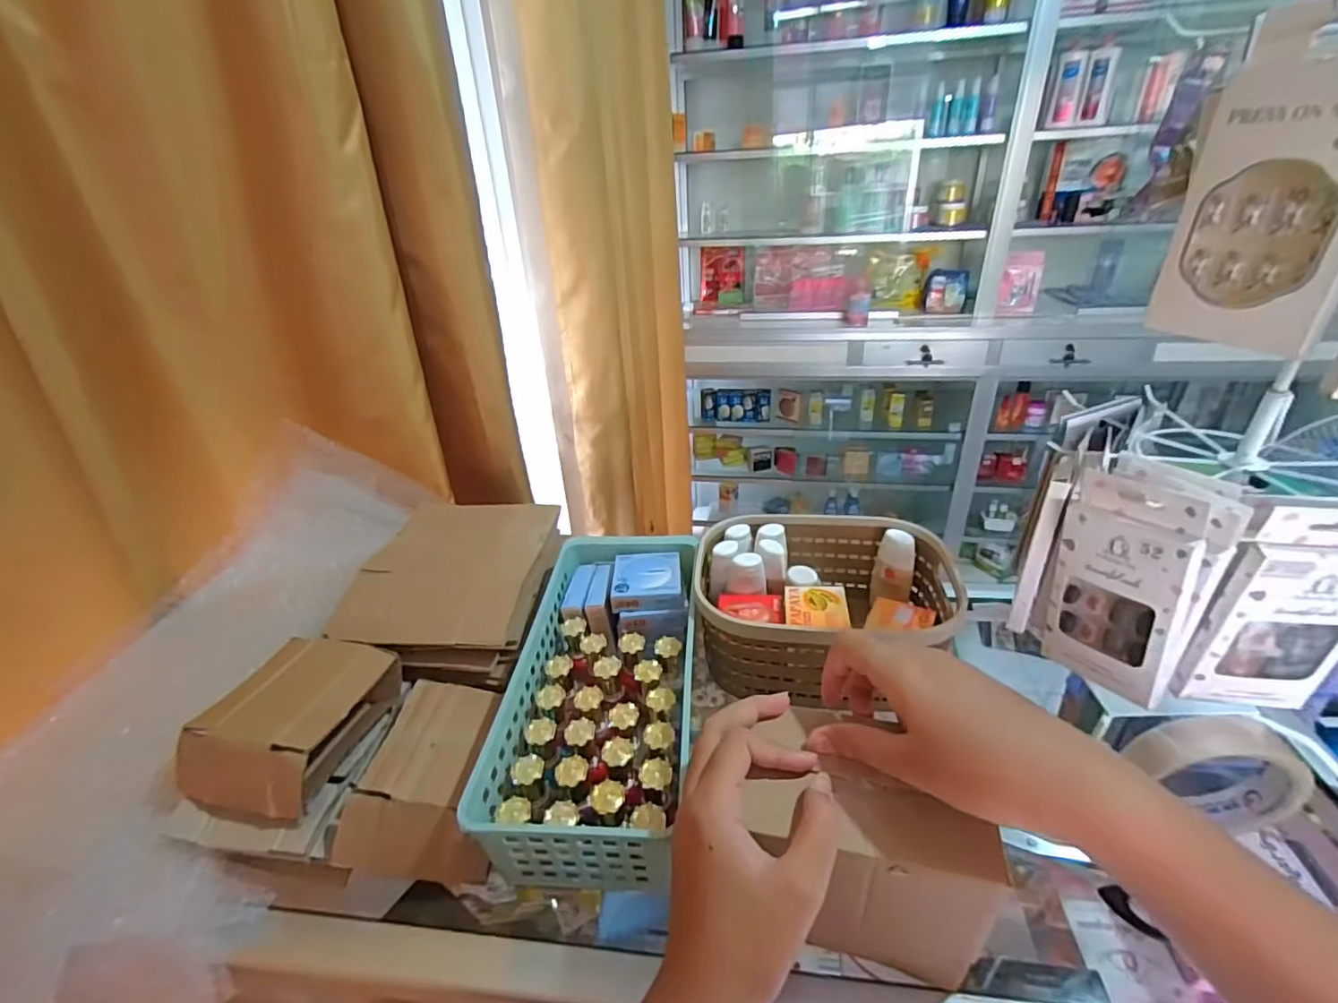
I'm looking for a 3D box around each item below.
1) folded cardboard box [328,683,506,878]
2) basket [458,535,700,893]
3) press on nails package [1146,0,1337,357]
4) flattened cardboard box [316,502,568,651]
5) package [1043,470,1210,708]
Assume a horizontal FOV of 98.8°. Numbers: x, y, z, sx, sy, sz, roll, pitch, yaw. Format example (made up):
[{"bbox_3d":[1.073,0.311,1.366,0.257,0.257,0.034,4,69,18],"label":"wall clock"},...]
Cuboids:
[{"bbox_3d":[-0.170,0.199,0.420,0.085,0.052,0.122,-3,30,1],"label":"folded cardboard box"},{"bbox_3d":[-0.047,0.140,0.475,0.135,0.074,0.298,0,30,5],"label":"basket"},{"bbox_3d":[0.278,-0.144,0.263,0.015,0.135,0.073,-17,33,-23],"label":"press on nails package"},{"bbox_3d":[-0.206,0.061,0.549,0.164,0.015,0.202,-1,34,4],"label":"flattened cardboard box"},{"bbox_3d":[0.283,0.055,0.363,0.015,0.137,0.070,-13,22,-26],"label":"package"}]

